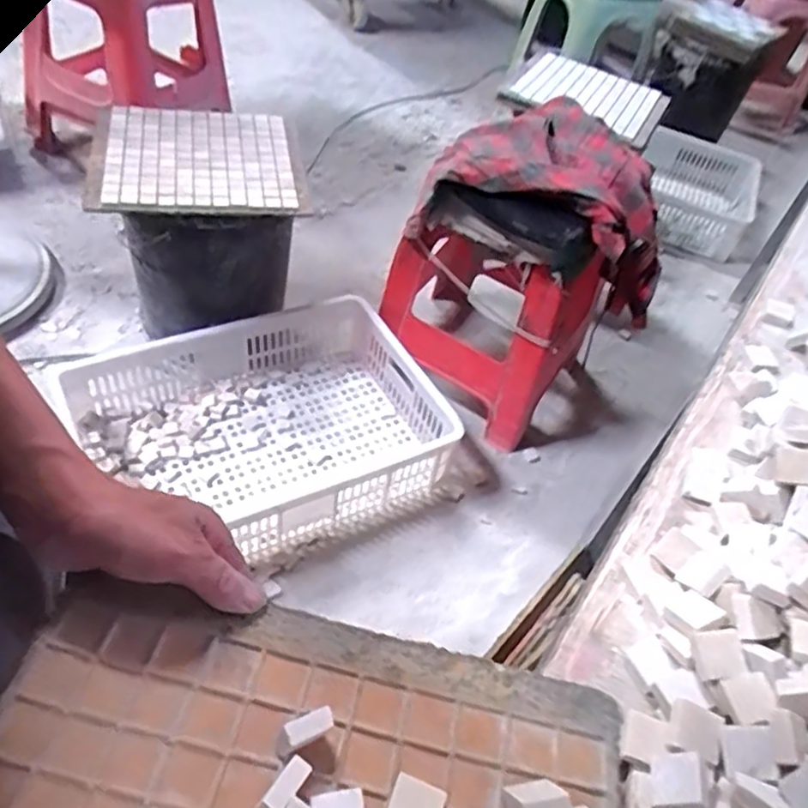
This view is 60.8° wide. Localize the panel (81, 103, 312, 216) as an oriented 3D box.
[{"bbox_3d":[-0.363,-0.430,1.217,0.351,0.026,0.331,-3,50,-16],"label":"panel"}]

